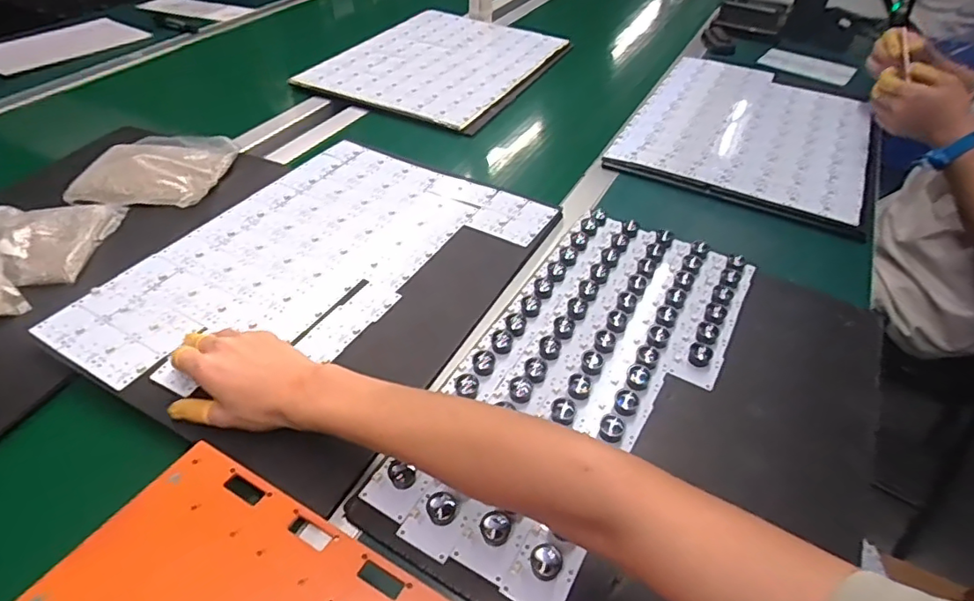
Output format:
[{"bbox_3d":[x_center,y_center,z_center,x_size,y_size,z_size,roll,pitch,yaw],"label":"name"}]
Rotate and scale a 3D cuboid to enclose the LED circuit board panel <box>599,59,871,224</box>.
[{"bbox_3d":[0.441,-0.298,0.921,0.353,0.022,0.447,22,50,21],"label":"LED circuit board panel"}]

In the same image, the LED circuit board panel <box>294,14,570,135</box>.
[{"bbox_3d":[-0.089,-0.488,1.124,0.379,0.017,0.496,20,46,19],"label":"LED circuit board panel"}]

